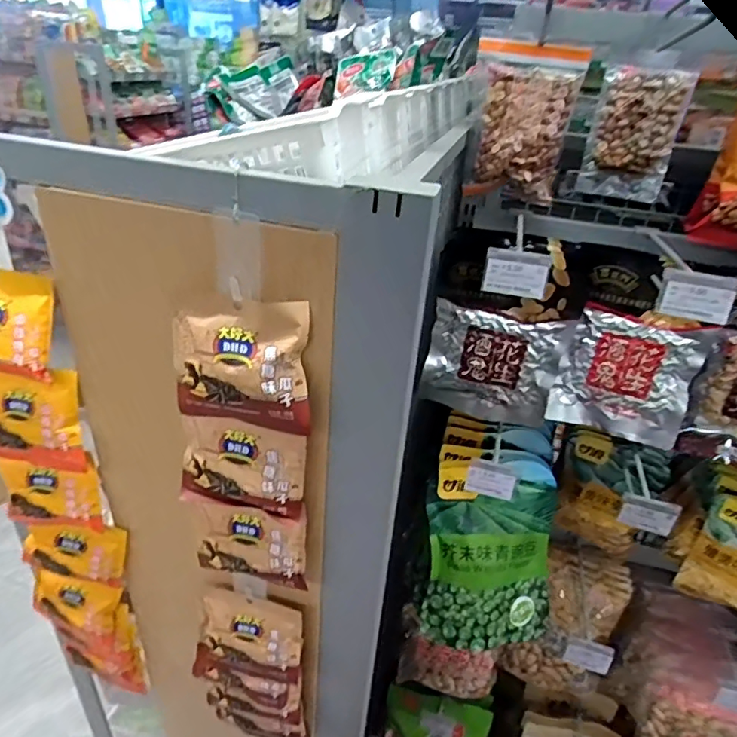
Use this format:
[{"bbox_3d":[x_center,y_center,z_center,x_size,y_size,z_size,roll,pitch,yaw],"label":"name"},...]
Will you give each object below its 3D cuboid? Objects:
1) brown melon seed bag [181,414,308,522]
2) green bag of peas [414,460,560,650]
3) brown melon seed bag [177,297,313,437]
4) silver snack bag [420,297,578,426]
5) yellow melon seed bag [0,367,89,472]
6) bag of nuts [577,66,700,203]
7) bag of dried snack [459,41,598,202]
[{"bbox_3d":[-0.109,0.084,0.460,0.113,0.087,0.019,12,31,11],"label":"brown melon seed bag"},{"bbox_3d":[0.157,0.242,0.706,0.170,0.238,0.045,5,0,-9],"label":"green bag of peas"},{"bbox_3d":[-0.099,-0.001,0.414,0.113,0.105,0.024,10,31,7],"label":"brown melon seed bag"},{"bbox_3d":[0.153,-0.005,0.666,0.163,0.141,0.046,10,31,9],"label":"silver snack bag"},{"bbox_3d":[-0.323,0.041,0.510,0.107,0.116,0.035,13,32,13],"label":"yellow melon seed bag"},{"bbox_3d":[0.296,-0.260,0.604,0.091,0.134,0.030,26,42,29],"label":"bag of nuts"},{"bbox_3d":[0.180,-0.289,0.637,0.116,0.160,0.037,9,31,7],"label":"bag of dried snack"}]

